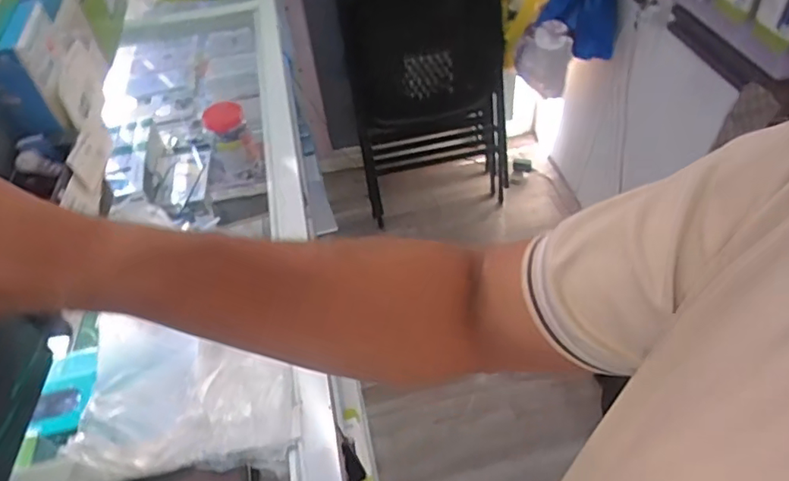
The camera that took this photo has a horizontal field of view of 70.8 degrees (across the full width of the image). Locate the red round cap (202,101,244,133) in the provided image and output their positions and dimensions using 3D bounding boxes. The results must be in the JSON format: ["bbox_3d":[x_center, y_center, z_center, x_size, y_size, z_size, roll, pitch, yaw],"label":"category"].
[{"bbox_3d":[-0.293,-0.213,0.951,0.066,0.049,0.013,-35,17,-25],"label":"red round cap"}]

